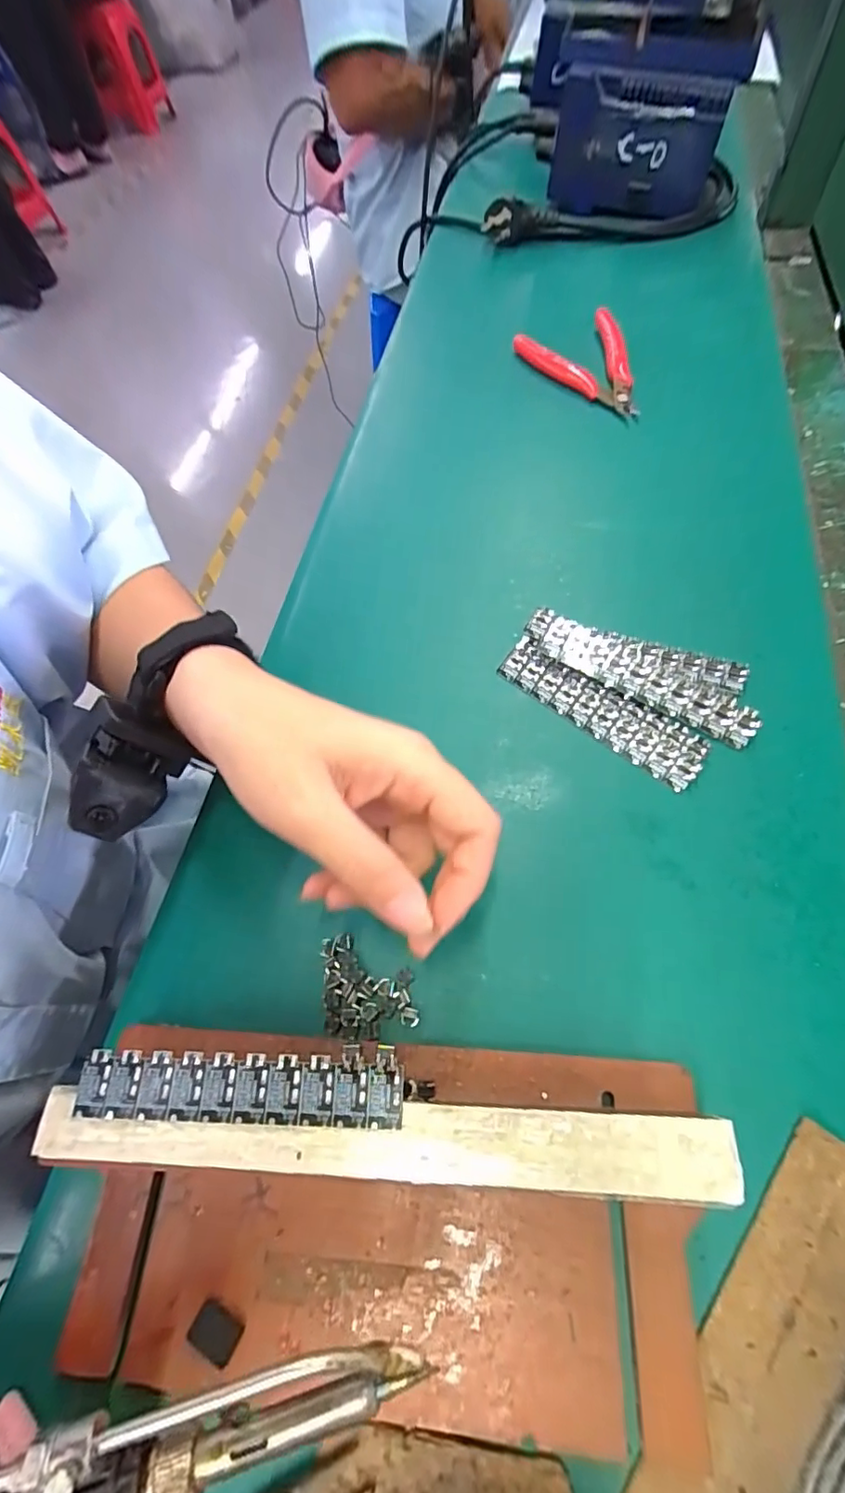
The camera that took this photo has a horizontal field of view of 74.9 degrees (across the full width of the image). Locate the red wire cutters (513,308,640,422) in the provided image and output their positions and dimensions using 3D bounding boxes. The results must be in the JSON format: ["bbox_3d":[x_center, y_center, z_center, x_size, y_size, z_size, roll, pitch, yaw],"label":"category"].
[{"bbox_3d":[0.113,-0.285,0.409,0.075,0.022,0.113,-6,62,3],"label":"red wire cutters"}]

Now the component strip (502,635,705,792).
[{"bbox_3d":[0.088,-0.019,0.277,0.108,0.006,0.029,34,70,21],"label":"component strip"}]

